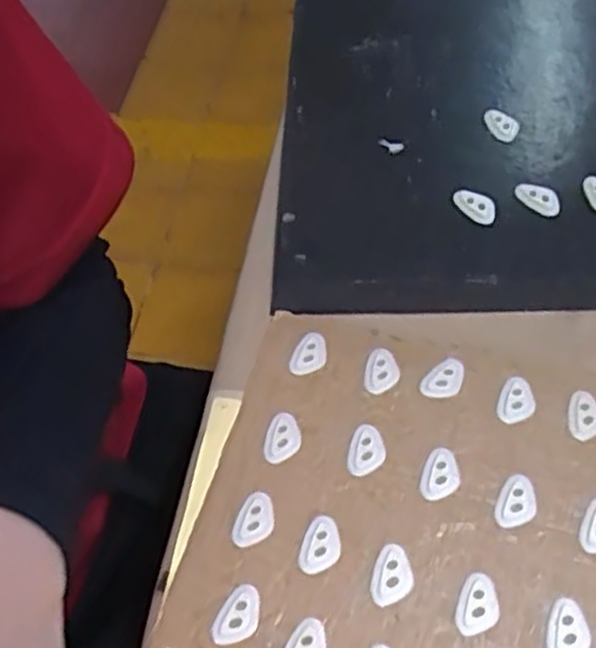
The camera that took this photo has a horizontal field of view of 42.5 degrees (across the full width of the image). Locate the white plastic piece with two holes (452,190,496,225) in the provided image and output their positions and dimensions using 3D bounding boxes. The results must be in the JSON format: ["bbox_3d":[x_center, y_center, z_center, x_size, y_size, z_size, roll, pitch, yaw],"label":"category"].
[{"bbox_3d":[0.096,-0.064,0.414,0.012,0.004,0.026,-34,59,-18],"label":"white plastic piece with two holes"}]

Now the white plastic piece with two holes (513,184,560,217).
[{"bbox_3d":[0.130,-0.068,0.413,0.014,0.004,0.027,-36,60,-19],"label":"white plastic piece with two holes"}]

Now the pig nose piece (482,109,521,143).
[{"bbox_3d":[0.119,-0.117,0.448,0.016,0.004,0.027,-26,57,-13],"label":"pig nose piece"}]

